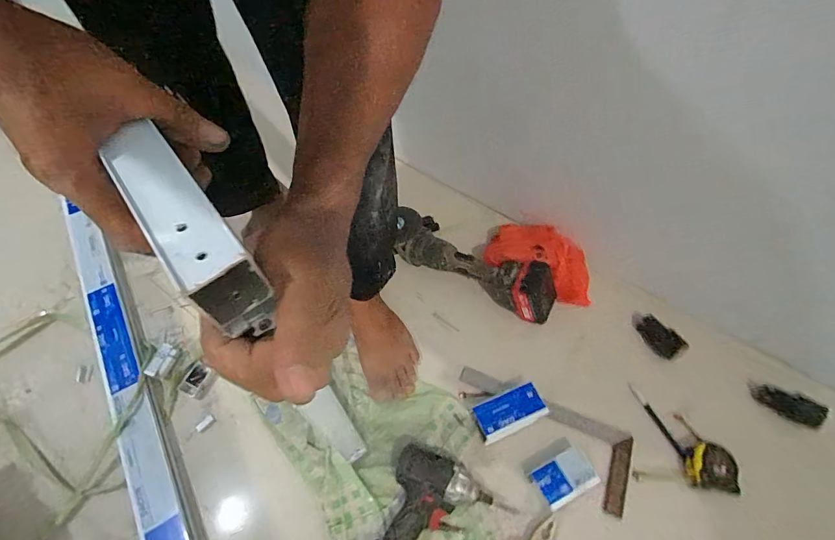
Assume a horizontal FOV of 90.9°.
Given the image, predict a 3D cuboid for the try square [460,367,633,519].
[{"bbox_3d":[0.201,0.273,0.694,0.302,0.023,0.126,23,61,14],"label":"try square"}]

